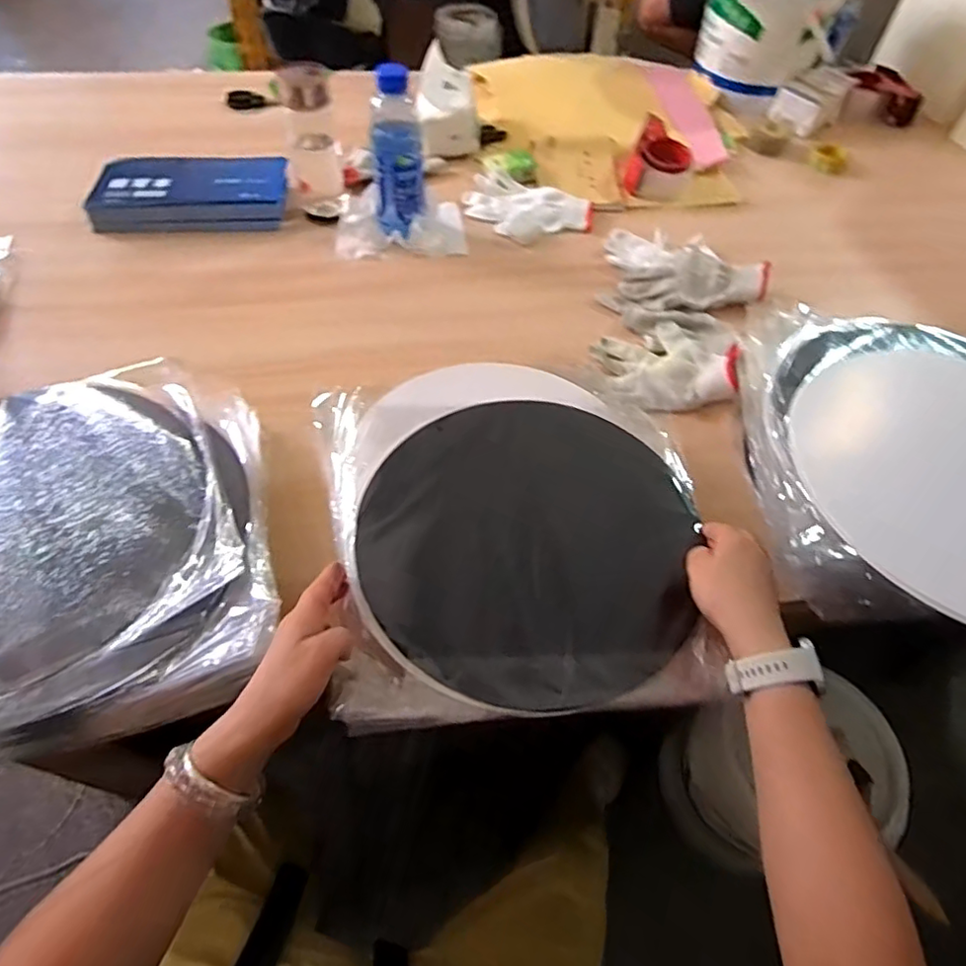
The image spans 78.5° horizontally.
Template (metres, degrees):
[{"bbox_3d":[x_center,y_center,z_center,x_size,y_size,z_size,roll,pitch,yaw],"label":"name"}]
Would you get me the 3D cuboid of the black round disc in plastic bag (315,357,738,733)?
[{"bbox_3d":[0.024,0.016,0.551,0.327,0.035,0.384,-6,55,-6],"label":"black round disc in plastic bag"}]

